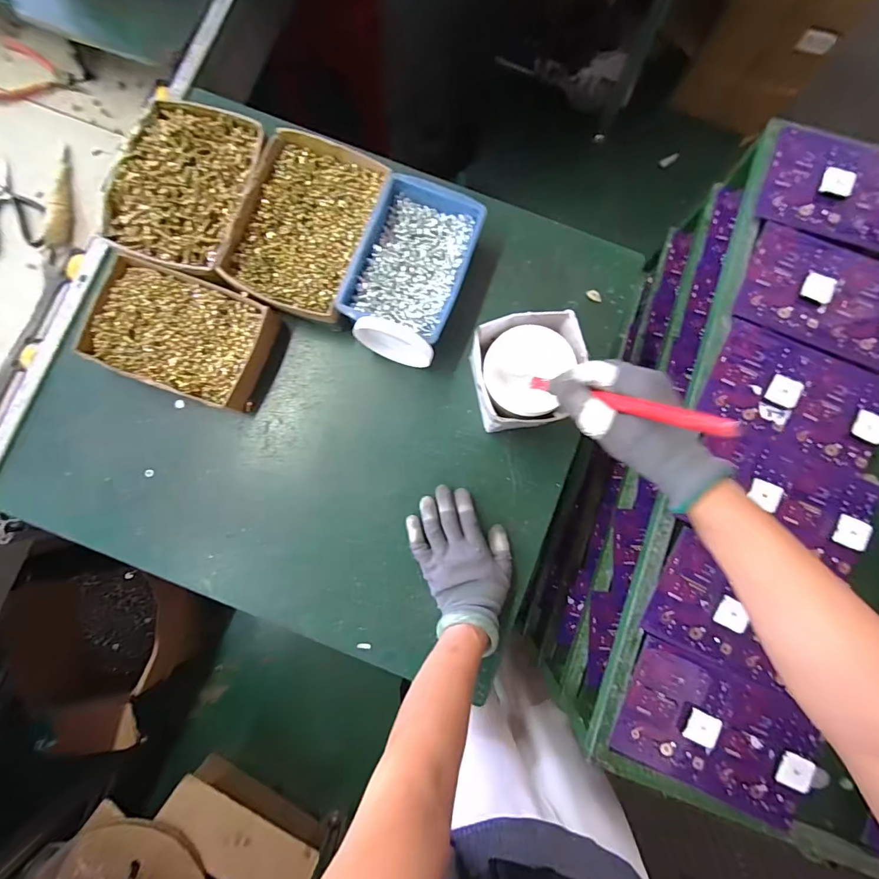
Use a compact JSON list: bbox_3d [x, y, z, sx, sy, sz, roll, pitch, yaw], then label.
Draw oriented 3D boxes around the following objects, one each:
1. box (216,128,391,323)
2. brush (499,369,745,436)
[{"bbox_3d":[-0.180,-0.281,0.555,0.163,0.053,0.233,20,84,1],"label":"box"},{"bbox_3d":[0.129,-0.042,0.378,0.011,0.288,0.014,39,88,-27],"label":"brush"}]

